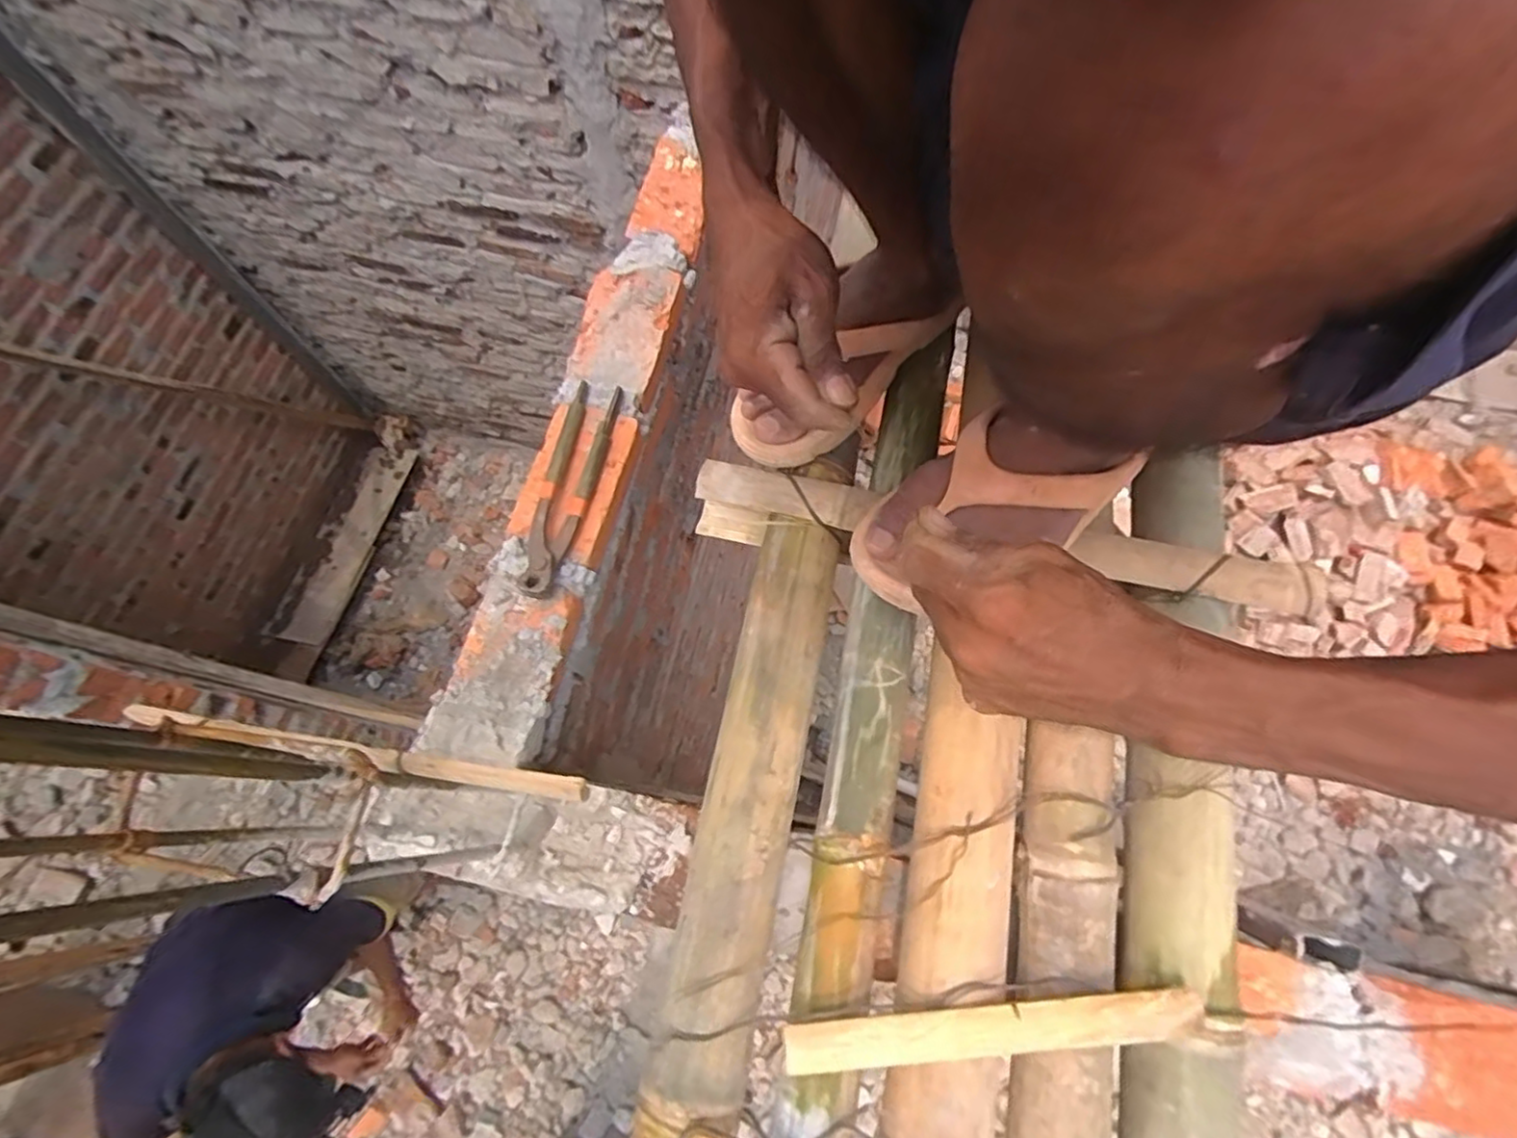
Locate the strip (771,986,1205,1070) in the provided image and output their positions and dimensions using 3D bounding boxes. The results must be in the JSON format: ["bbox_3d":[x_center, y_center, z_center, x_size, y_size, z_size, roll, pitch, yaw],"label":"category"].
[{"bbox_3d":[0.133,0.264,0.373,0.234,0.008,0.025,-5,69,-1],"label":"strip"}]

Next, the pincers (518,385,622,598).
[{"bbox_3d":[-0.176,-0.080,0.598,0.048,0.021,0.214,9,69,4],"label":"pincers"}]

